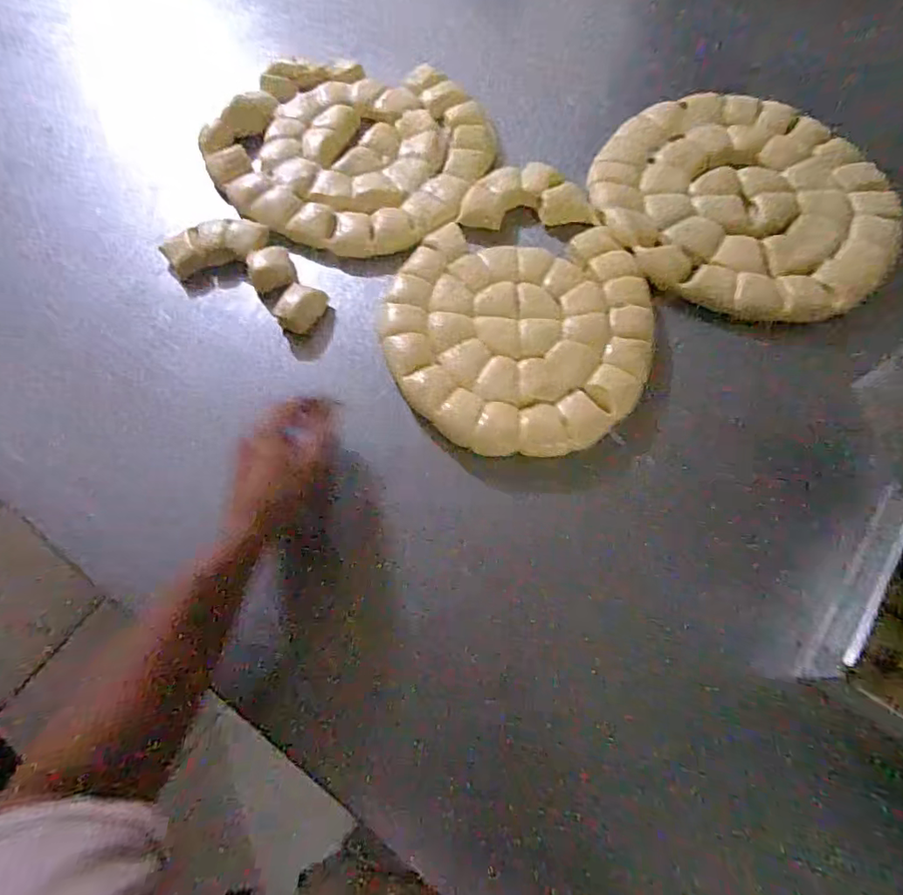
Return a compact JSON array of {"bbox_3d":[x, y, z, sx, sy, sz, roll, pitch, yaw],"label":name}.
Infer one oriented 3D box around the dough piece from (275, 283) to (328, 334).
[{"bbox_3d":[-0.149,-0.140,0.538,0.034,0.019,0.051,25,70,10],"label":"dough piece"}]

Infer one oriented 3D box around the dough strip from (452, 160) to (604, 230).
[{"bbox_3d":[0.080,-0.271,0.578,0.140,0.023,0.072,-3,67,-1],"label":"dough strip"}]

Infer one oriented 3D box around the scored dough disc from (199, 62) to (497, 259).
[{"bbox_3d":[-0.118,-0.343,0.615,0.306,0.019,0.266,22,69,9],"label":"scored dough disc"}]

